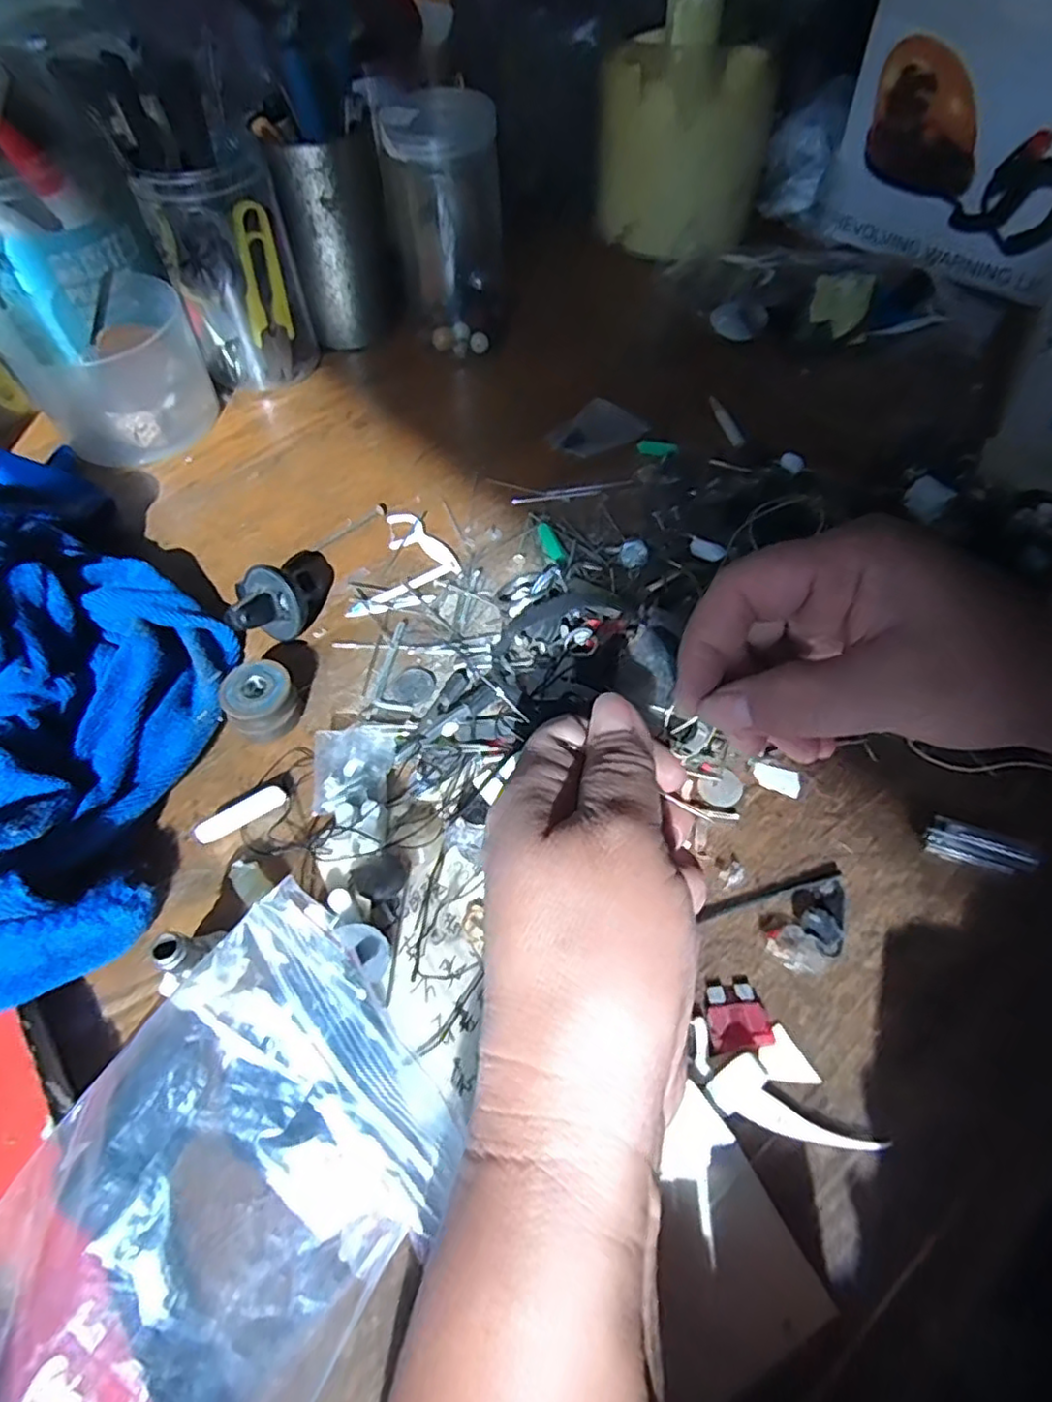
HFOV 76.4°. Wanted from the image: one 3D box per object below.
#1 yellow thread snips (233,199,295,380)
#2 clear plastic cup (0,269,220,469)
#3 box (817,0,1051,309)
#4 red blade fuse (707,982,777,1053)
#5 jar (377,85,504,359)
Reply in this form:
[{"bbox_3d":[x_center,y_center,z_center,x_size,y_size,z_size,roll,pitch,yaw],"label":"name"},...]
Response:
[{"bbox_3d":[-0.154,-0.239,0.401,0.031,0.099,0.006,-35,61,-19],"label":"yellow thread snips"},{"bbox_3d":[-0.246,-0.198,0.402,0.097,0.073,0.101,-1,56,2],"label":"clear plastic cup"},{"bbox_3d":[0.330,-0.375,0.425,0.133,0.148,0.204,-35,61,-19],"label":"box"},{"bbox_3d":[0.067,0.100,0.212,0.020,0.006,0.019,-9,56,-3],"label":"red blade fuse"},{"bbox_3d":[-0.047,-0.287,0.416,0.067,0.129,0.055,-12,56,-5],"label":"jar"}]

